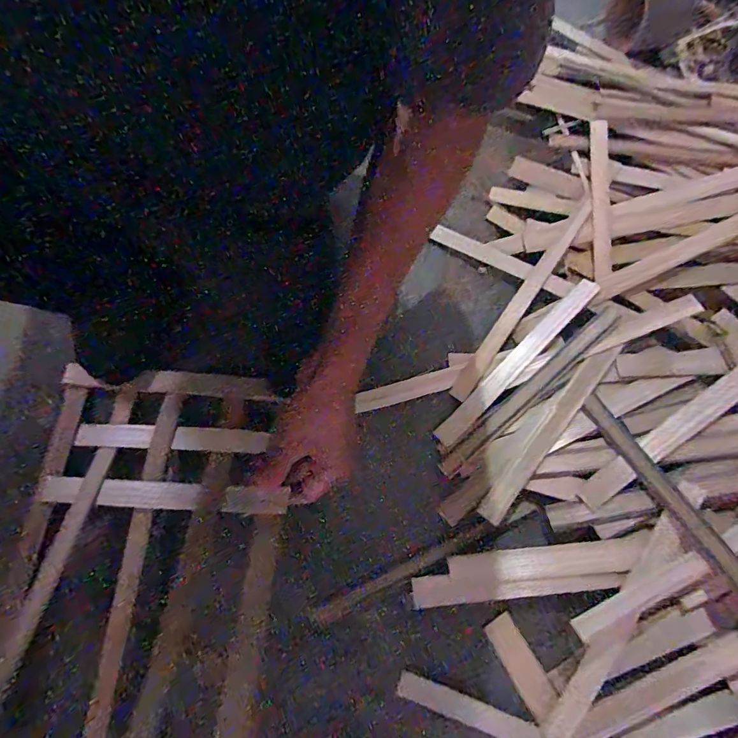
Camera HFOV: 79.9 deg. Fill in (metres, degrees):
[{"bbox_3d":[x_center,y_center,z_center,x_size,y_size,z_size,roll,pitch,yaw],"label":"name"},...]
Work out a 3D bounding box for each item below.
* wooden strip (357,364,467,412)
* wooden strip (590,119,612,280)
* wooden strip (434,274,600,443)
[{"bbox_3d":[0.043,0.020,0.444,0.116,0.004,0.020,-16,78,-10],"label":"wooden strip"},{"bbox_3d":[0.259,-0.193,0.493,0.019,0.005,0.192,1,79,16],"label":"wooden strip"},{"bbox_3d":[0.154,-0.009,0.452,0.233,0.005,0.023,-43,75,-10],"label":"wooden strip"}]

